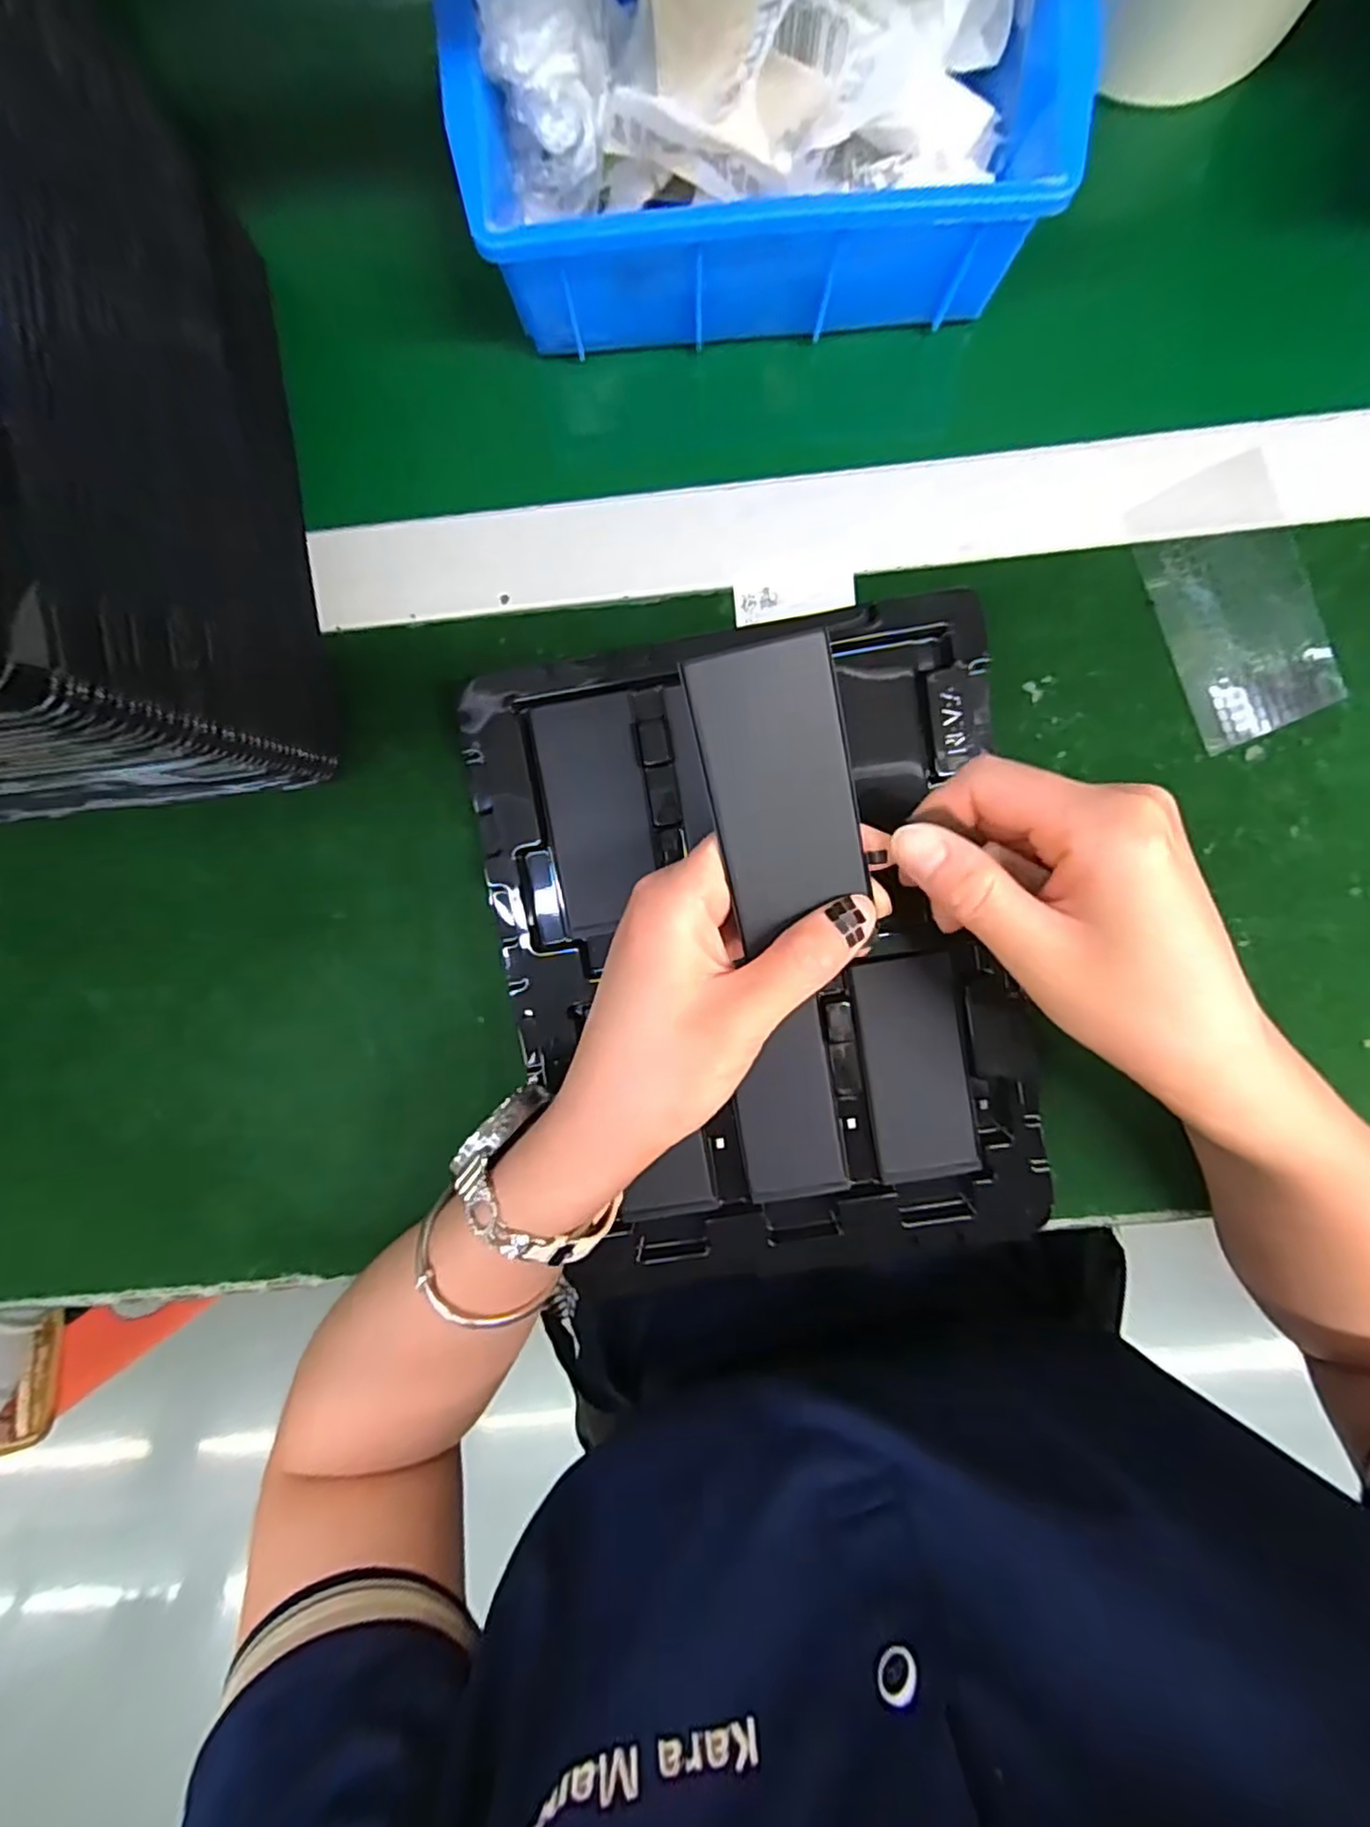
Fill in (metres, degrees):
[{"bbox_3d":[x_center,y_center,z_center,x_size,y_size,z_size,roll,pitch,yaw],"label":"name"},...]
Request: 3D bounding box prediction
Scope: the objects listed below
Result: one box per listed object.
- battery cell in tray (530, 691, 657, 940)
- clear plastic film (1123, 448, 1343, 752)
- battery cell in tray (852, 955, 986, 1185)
[{"bbox_3d":[-0.037,-0.041,0.295,0.043,0.005,0.097,-8,96,2],"label":"battery cell in tray"},{"bbox_3d":[0.229,-0.129,0.287,0.060,0.004,0.107,-25,93,4],"label":"clear plastic film"},{"bbox_3d":[0.101,0.068,0.302,0.042,0.005,0.098,-10,96,2],"label":"battery cell in tray"}]

